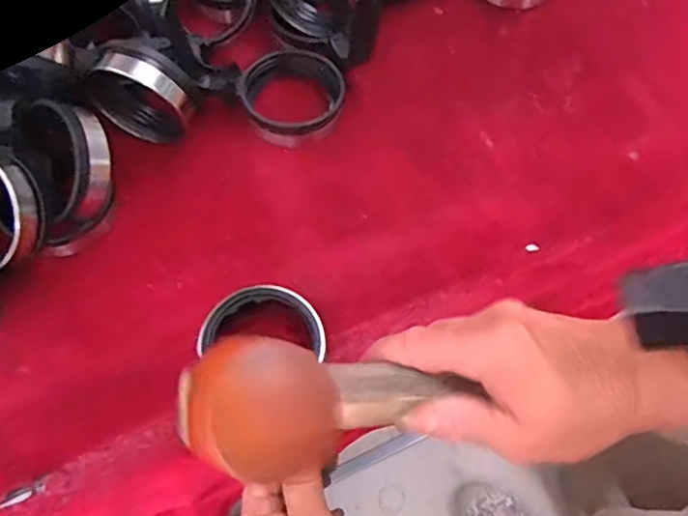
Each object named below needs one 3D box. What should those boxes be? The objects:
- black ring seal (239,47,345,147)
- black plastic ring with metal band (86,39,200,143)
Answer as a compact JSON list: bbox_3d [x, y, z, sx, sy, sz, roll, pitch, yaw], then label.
[{"bbox_3d":[-0.034,-0.116,0.420,0.072,0.018,0.066,-26,84,-9],"label":"black ring seal"},{"bbox_3d":[-0.132,-0.106,0.386,0.075,0.072,0.024,17,64,8],"label":"black plastic ring with metal band"}]

